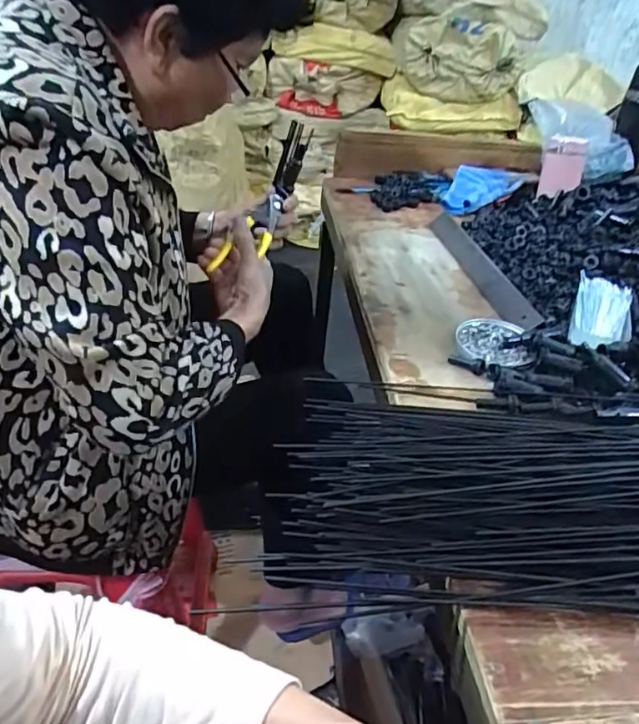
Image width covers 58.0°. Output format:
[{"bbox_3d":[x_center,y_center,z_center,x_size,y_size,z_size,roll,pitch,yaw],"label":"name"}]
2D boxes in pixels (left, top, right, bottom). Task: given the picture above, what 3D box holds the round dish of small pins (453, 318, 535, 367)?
[{"bbox_3d":[0.192,-0.023,0.646,0.073,0.017,0.083,5,37,-2],"label":"round dish of small pins"}]

